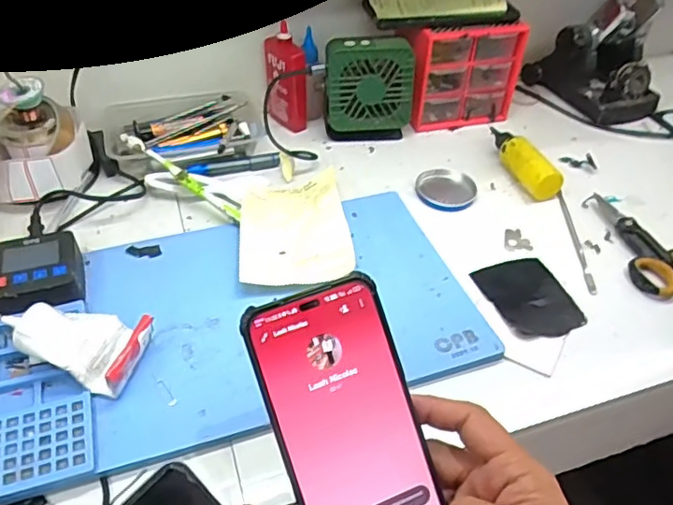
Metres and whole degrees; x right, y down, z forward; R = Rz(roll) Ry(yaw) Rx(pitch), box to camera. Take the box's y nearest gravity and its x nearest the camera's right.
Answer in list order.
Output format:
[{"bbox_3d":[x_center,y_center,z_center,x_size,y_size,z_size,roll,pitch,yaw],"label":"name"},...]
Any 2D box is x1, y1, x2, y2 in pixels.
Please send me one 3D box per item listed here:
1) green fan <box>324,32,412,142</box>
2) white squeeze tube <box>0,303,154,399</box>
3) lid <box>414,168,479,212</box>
[{"bbox_3d":[0.035,-0.187,0.664,0.097,0.110,0.042,-3,44,-6],"label":"green fan"},{"bbox_3d":[-0.193,0.065,0.427,0.099,0.037,0.059,9,44,6],"label":"white squeeze tube"},{"bbox_3d":[0.117,-0.067,0.613,0.065,0.013,0.065,2,44,-2],"label":"lid"}]

